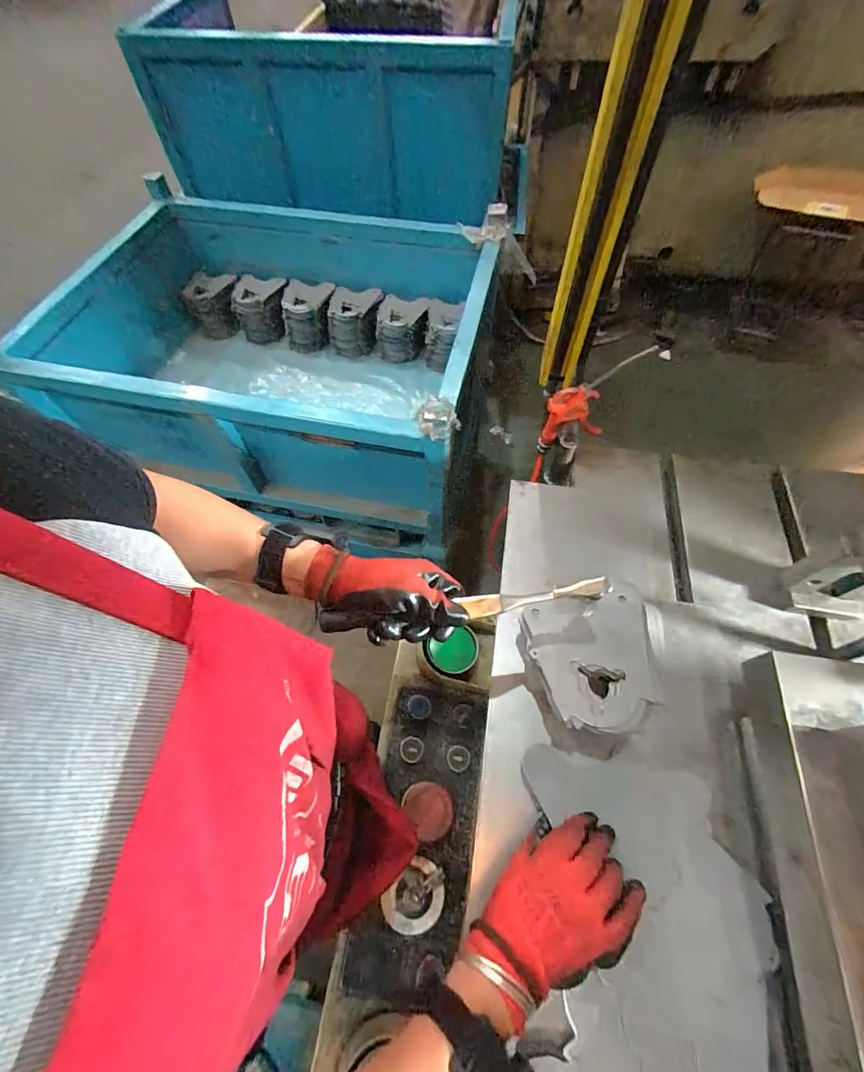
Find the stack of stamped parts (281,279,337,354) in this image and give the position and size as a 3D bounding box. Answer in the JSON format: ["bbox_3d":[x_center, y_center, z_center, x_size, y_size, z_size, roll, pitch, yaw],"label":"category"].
[{"bbox_3d":[-0.345,-0.635,1.259,0.134,0.149,0.132,10,61,5],"label":"stack of stamped parts"}]

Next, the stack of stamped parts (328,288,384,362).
[{"bbox_3d":[-0.216,-0.608,1.256,0.139,0.149,0.137,10,61,6],"label":"stack of stamped parts"}]

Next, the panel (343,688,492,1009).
[{"bbox_3d":[-0.012,0.341,0.515,0.121,0.046,0.309,8,60,5],"label":"panel"}]

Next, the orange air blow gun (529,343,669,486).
[{"bbox_3d":[0.221,-0.185,0.656,0.099,0.276,0.027,26,61,-9],"label":"orange air blow gun"}]

